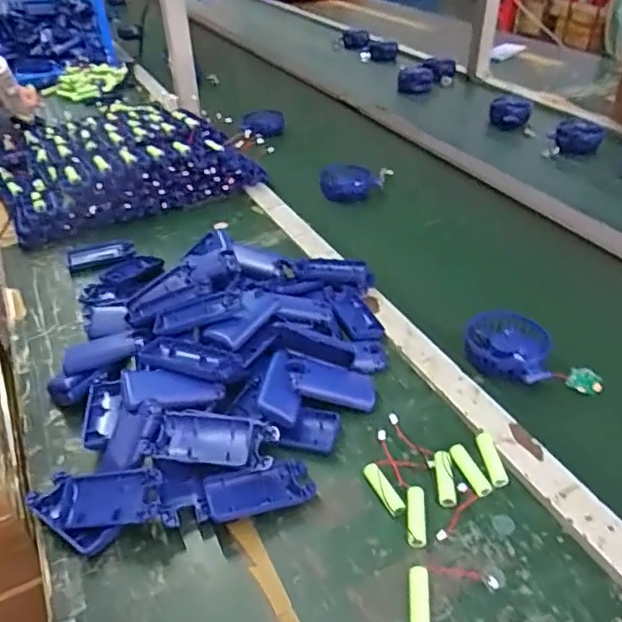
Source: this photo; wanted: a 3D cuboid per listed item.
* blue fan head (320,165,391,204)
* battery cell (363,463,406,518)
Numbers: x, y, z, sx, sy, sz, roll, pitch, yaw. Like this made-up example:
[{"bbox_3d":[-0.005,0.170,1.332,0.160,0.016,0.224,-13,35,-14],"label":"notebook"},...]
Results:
[{"bbox_3d":[0.079,-0.227,1.019,0.131,0.050,0.069,-6,37,-4],"label":"blue fan head"},{"bbox_3d":[0.064,0.156,0.513,0.014,0.014,0.050,-20,40,-22],"label":"battery cell"}]

